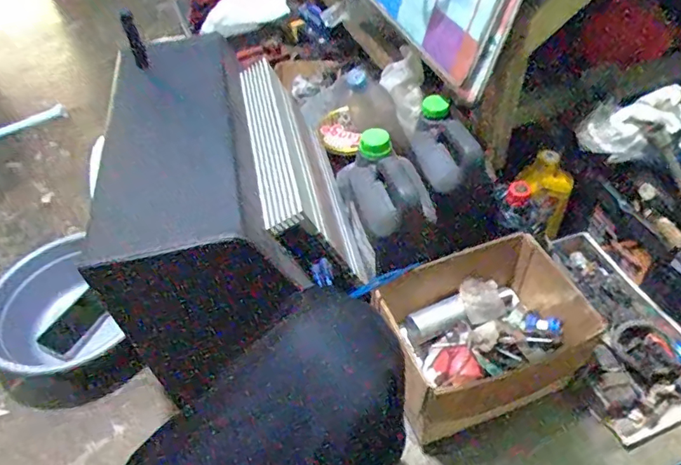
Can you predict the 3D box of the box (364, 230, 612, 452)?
[{"bbox_3d":[0.229,0.160,0.821,0.315,0.149,0.228,-15,48,-9],"label":"box"}]

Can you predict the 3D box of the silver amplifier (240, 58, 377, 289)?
[{"bbox_3d":[-0.048,-0.091,0.820,0.069,0.255,0.364,-26,52,17],"label":"silver amplifier"}]

